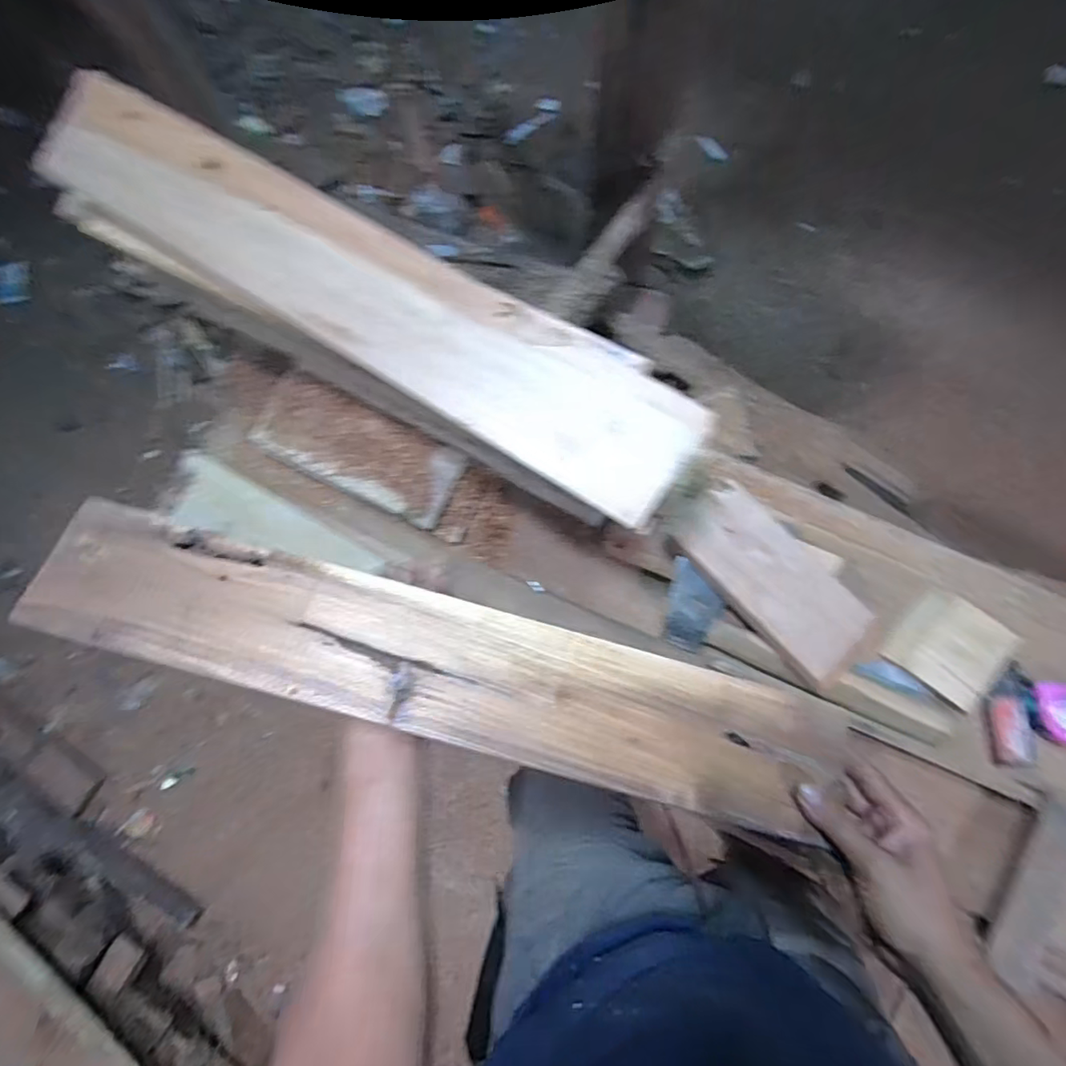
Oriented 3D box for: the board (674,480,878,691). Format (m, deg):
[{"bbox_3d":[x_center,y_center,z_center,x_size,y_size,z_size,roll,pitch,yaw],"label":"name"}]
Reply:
[{"bbox_3d":[0.284,0.059,0.648,0.106,0.032,0.243,-41,83,-1],"label":"board"}]

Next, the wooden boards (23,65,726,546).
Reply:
[{"bbox_3d":[-0.160,-0.213,0.481,0.642,0.027,0.117,31,93,9],"label":"wooden boards"}]

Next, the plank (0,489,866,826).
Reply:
[{"bbox_3d":[-0.063,0.103,0.433,0.617,0.012,0.101,16,68,0],"label":"plank"}]

